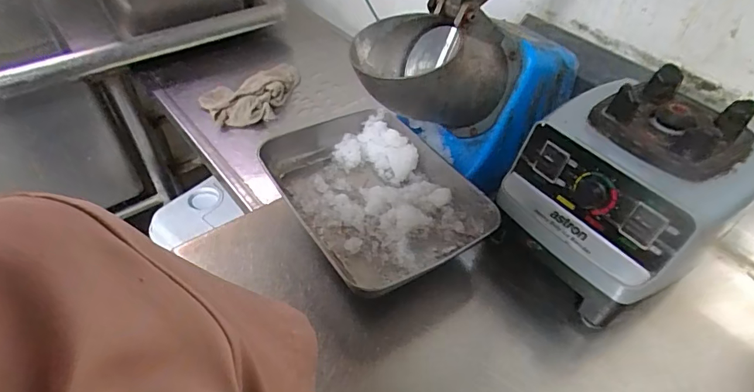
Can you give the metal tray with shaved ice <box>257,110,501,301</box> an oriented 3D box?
[{"bbox_3d":[-0.008,-0.006,0.542,0.207,0.042,0.270,-29,55,-26],"label":"metal tray with shaved ice"}]

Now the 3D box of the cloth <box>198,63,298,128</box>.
[{"bbox_3d":[-0.243,-0.202,0.882,0.201,0.044,0.158,-14,49,-15],"label":"cloth"}]

